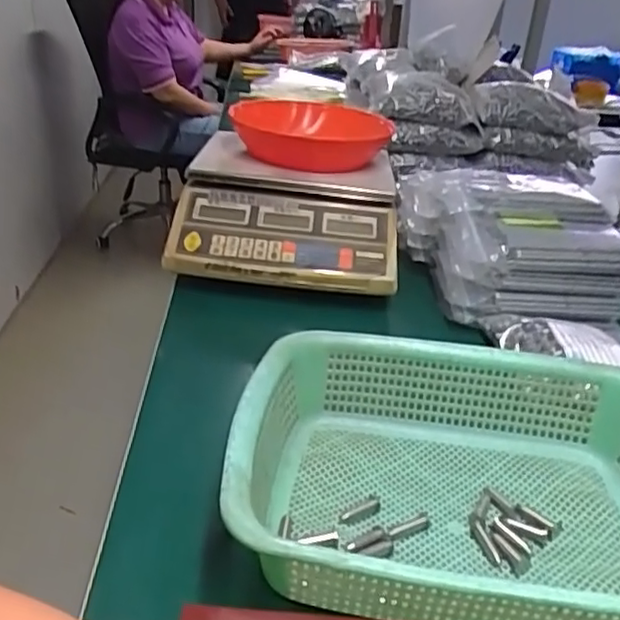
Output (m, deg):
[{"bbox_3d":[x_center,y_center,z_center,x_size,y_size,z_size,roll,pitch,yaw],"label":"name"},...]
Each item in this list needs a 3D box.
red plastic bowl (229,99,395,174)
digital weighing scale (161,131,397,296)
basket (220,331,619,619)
[{"bbox_3d":[0.002,-0.237,0.858,0.208,0.057,0.208,6,29,5],"label":"red plastic bowl"},{"bbox_3d":[-0.021,-0.126,0.784,0.250,0.103,0.250,5,29,3],"label":"digital weighing scale"},{"bbox_3d":[0.104,0.113,0.420,0.299,0.080,0.219,6,29,5],"label":"basket"}]

